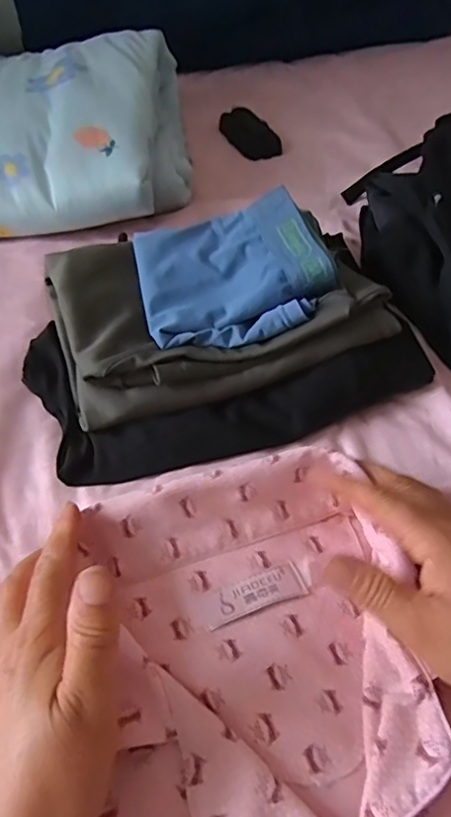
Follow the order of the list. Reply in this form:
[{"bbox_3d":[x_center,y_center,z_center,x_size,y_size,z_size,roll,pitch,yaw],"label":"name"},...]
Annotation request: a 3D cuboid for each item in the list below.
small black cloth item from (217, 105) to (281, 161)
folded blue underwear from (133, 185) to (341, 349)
[{"bbox_3d":[0.032,-0.363,0.731,0.055,0.023,0.106,-16,51,-12],"label":"small black cloth item"},{"bbox_3d":[0.006,-0.104,0.420,0.140,0.039,0.127,-10,50,-7],"label":"folded blue underwear"}]

